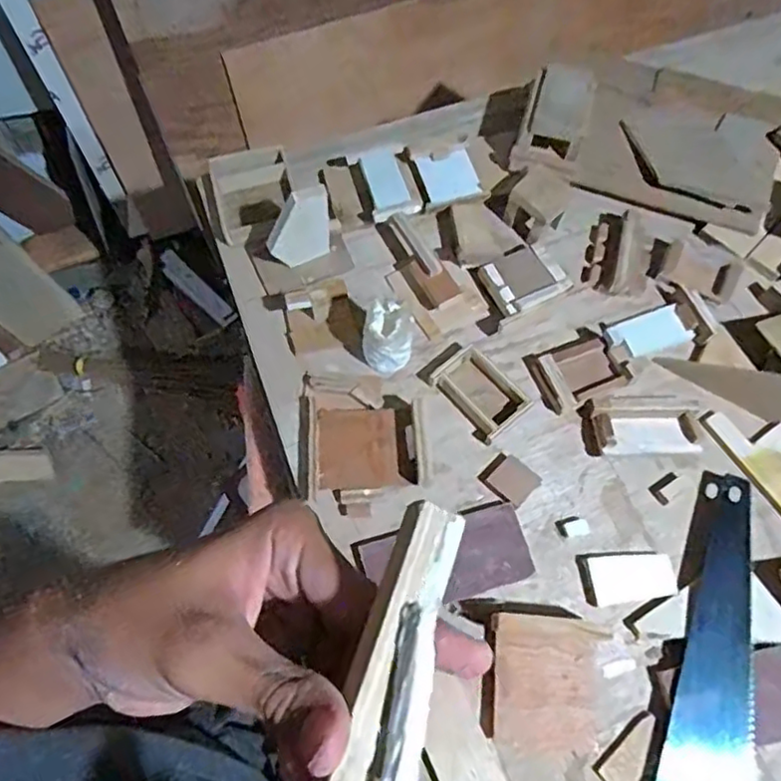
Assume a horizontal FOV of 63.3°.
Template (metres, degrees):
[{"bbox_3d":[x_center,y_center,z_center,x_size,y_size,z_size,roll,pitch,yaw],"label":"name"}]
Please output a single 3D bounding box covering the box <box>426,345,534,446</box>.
[{"bbox_3d":[0.117,0.001,0.818,0.078,0.026,0.116,-38,72,-15],"label":"box"}]

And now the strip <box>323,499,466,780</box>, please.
[{"bbox_3d":[0.001,0.081,0.198,0.019,0.008,0.095,18,66,9],"label":"strip"}]

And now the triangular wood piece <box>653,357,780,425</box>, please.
[{"bbox_3d":[0.439,-0.002,0.798,0.196,0.070,0.019,18,36,34],"label":"triangular wood piece"}]

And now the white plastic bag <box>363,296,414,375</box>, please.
[{"bbox_3d":[-0.005,-0.069,0.801,0.064,0.086,0.054,-5,67,-3],"label":"white plastic bag"}]

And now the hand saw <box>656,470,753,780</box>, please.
[{"bbox_3d":[0.357,0.343,0.685,0.115,0.025,0.510,20,68,8],"label":"hand saw"}]

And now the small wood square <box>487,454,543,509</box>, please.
[{"bbox_3d":[0.153,0.111,0.782,0.046,0.014,0.050,-39,73,-16],"label":"small wood square"}]

